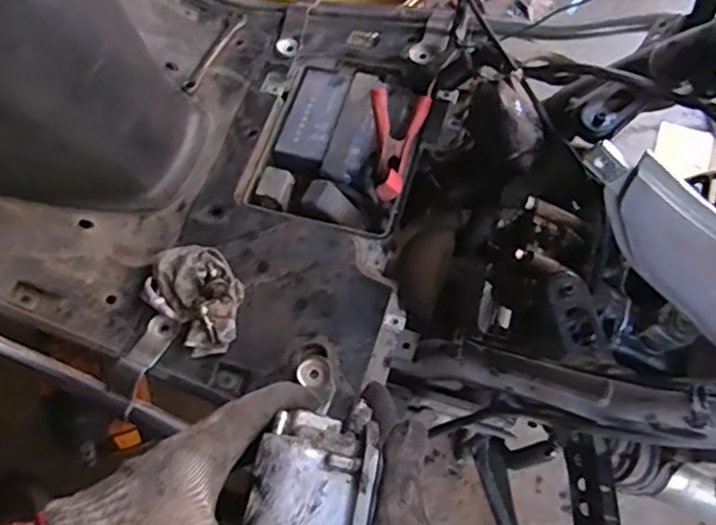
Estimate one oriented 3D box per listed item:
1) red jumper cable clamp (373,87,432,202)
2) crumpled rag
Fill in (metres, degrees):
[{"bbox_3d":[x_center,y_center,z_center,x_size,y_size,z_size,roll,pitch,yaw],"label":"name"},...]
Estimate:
[{"bbox_3d":[0.034,-0.110,0.608,0.051,0.019,0.104,10,83,3],"label":"red jumper cable clamp"},{"bbox_3d":[-0.139,0.030,0.567,0.071,0.028,0.101,-39,70,-20],"label":"crumpled rag"}]

